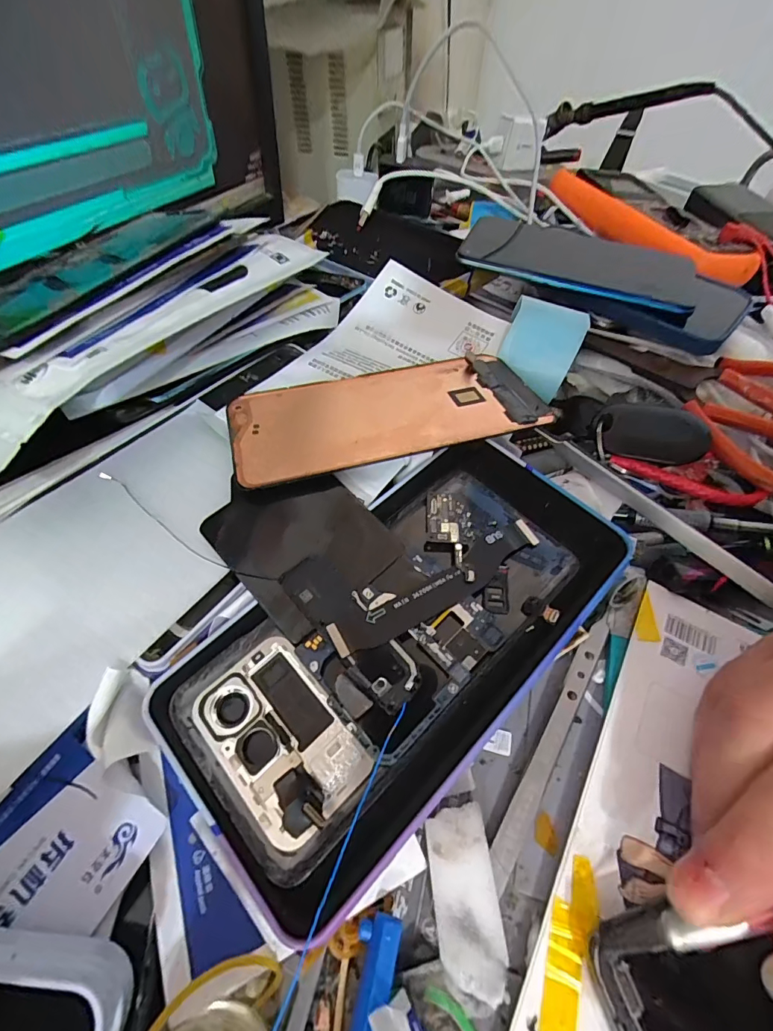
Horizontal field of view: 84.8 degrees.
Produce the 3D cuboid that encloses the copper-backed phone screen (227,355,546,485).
[{"bbox_3d":[0.001,-0.056,0.225,0.158,0.007,0.075,-15,53,-12],"label":"copper-backed phone screen"}]

